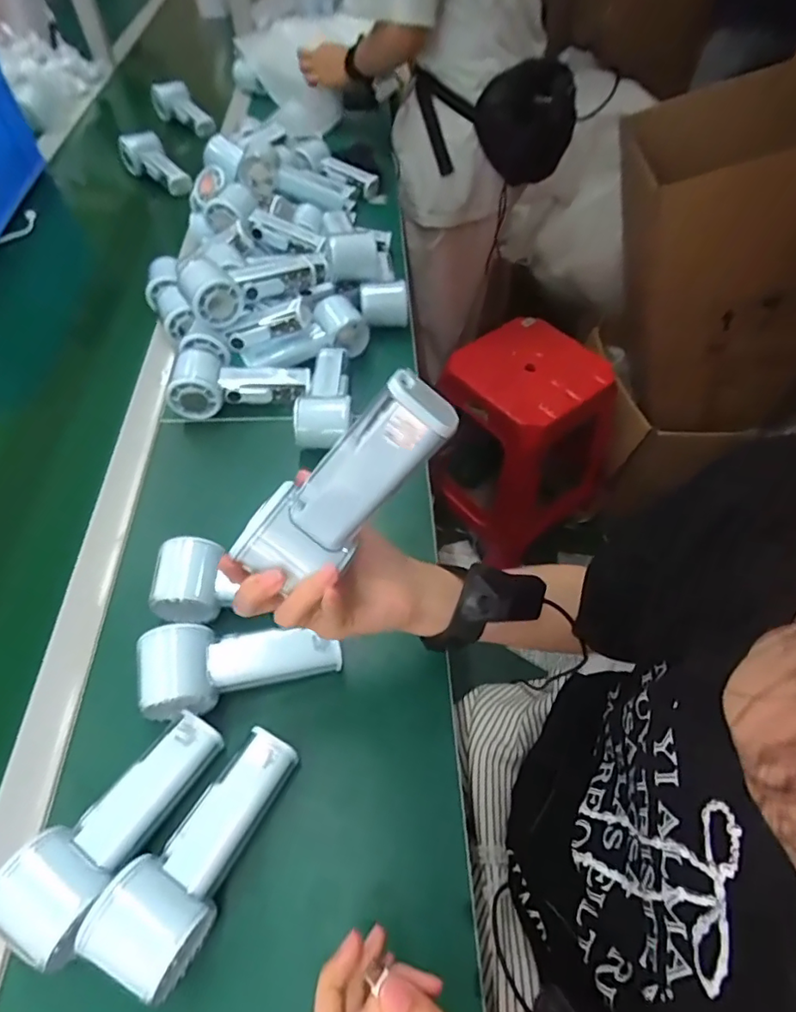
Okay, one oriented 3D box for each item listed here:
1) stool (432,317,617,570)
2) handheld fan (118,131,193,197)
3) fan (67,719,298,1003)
[{"bbox_3d":[0.270,-0.129,1.246,0.297,0.488,0.300,-36,62,-23],"label":"stool"},{"bbox_3d":[-0.424,-0.597,0.939,0.049,0.066,0.182,-36,62,-23],"label":"handheld fan"},{"bbox_3d":[-0.124,0.225,0.356,0.061,0.049,0.150,24,46,16],"label":"fan"}]

